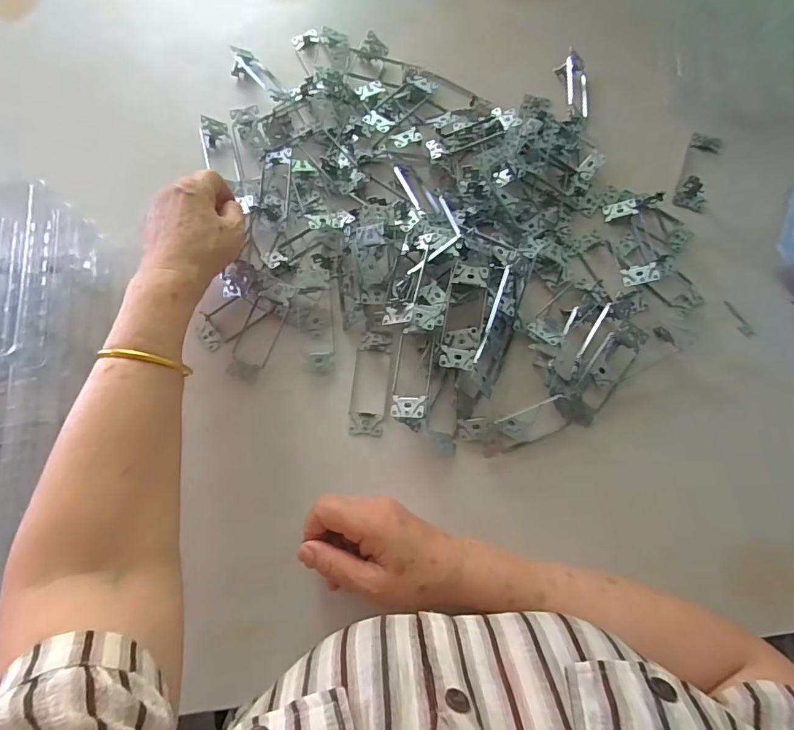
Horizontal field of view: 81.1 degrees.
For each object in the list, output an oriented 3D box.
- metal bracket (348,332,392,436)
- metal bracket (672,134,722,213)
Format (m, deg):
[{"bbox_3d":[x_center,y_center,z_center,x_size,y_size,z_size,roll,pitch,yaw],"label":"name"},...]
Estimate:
[{"bbox_3d":[-0.027,0.016,0.468,0.036,0.007,0.107,5,74,1],"label":"metal bracket"},{"bbox_3d":[0.349,-0.229,0.535,0.039,0.021,0.108,20,75,5],"label":"metal bracket"}]

